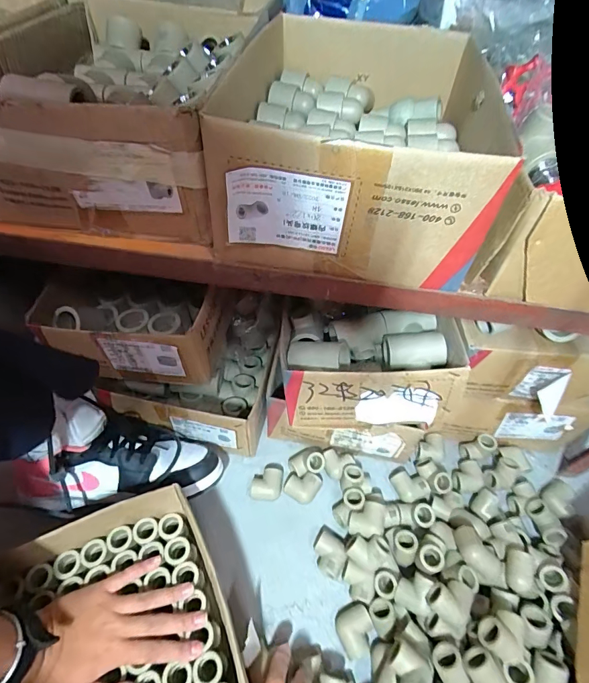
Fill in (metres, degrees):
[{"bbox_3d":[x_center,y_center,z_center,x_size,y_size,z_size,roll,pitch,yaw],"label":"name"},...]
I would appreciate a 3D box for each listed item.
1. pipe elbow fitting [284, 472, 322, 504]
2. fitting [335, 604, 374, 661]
[{"bbox_3d":[0.012,0.202,0.545,0.044,0.026,0.036,23,54,14],"label":"pipe elbow fitting"},{"bbox_3d":[0.070,0.334,0.449,0.040,0.027,0.046,-15,54,-15],"label":"fitting"}]

